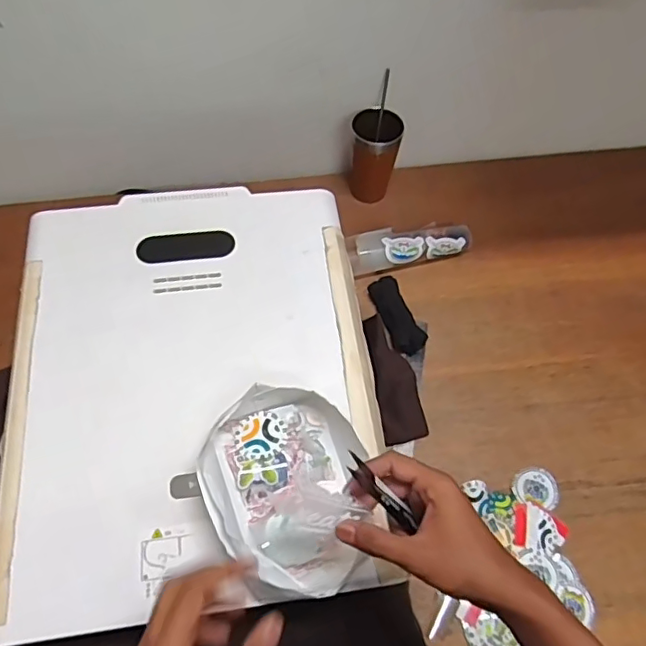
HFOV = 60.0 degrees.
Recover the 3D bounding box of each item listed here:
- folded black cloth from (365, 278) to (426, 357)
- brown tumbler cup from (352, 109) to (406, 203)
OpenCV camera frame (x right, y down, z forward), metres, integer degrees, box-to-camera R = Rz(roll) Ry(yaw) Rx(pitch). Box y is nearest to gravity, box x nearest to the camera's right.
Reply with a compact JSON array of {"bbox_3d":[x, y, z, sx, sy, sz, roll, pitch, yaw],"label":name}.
[{"bbox_3d":[0.114,-0.013,0.858,0.048,0.014,0.128,-18,63,-12],"label":"folded black cloth"},{"bbox_3d":[0.085,-0.277,0.934,0.077,0.134,0.080,1,61,-2],"label":"brown tumbler cup"}]

